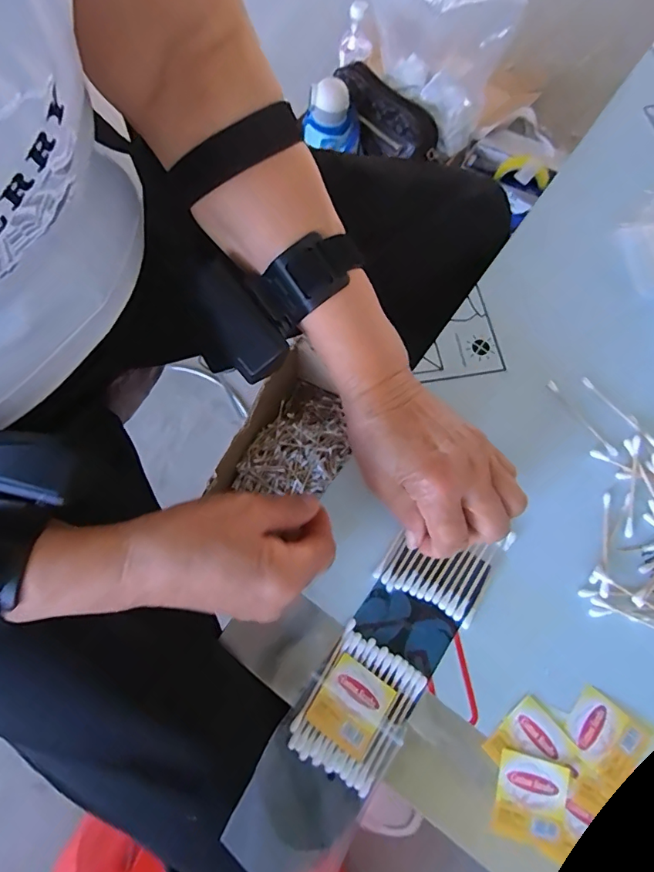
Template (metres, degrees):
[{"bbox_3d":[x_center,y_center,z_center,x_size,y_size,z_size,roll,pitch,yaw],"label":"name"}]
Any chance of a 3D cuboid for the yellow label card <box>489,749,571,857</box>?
[{"bbox_3d":[0.119,0.214,0.278,0.039,0.004,0.043,15,71,7],"label":"yellow label card"}]

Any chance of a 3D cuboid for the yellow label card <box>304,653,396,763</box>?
[{"bbox_3d":[0.015,0.163,0.289,0.040,0.004,0.043,33,64,10],"label":"yellow label card"}]

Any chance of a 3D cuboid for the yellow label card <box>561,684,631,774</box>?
[{"bbox_3d":[0.163,0.178,0.290,0.034,0.004,0.038,40,76,14],"label":"yellow label card"}]

